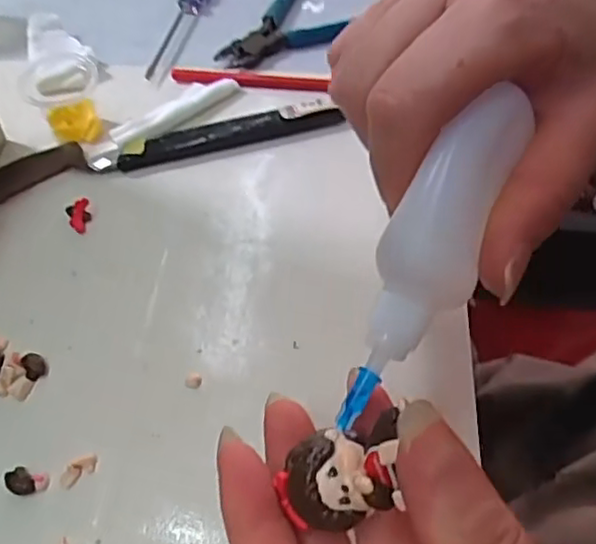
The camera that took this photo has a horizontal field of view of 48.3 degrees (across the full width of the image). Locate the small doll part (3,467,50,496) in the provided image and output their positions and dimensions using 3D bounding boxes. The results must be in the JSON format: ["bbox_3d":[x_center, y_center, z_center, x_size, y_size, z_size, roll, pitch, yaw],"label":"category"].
[{"bbox_3d":[-0.097,0.075,0.237,0.014,0.005,0.009,7,53,7],"label":"small doll part"}]

